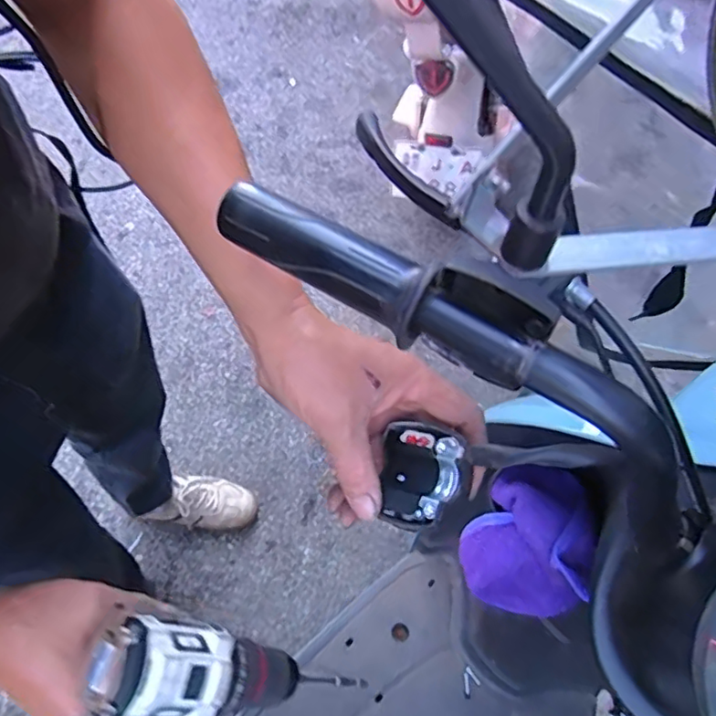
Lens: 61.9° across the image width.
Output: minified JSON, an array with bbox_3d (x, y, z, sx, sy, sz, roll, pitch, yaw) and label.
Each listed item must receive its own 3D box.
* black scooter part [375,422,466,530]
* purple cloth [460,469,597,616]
[{"bbox_3d":[0.040,0.073,0.350,0.053,0.036,0.060,-3,55,35],"label":"black scooter part"},{"bbox_3d":[0.145,0.158,0.512,0.102,0.074,0.105,15,61,2],"label":"purple cloth"}]

